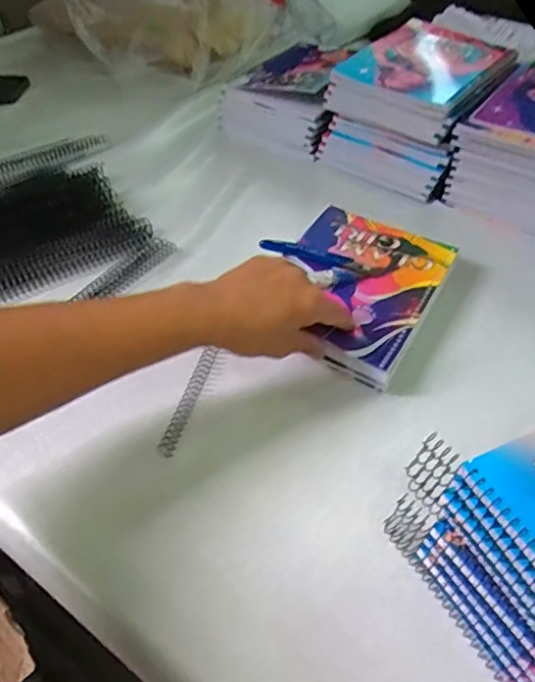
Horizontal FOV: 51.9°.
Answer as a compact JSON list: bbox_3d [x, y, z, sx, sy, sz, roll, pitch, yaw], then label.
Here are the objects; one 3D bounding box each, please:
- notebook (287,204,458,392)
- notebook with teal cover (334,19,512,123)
[{"bbox_3d":[0.083,-0.056,0.522,0.141,0.031,0.192,25,51,19],"label":"notebook"},{"bbox_3d":[0.195,-0.332,0.653,0.156,0.016,0.184,29,54,24],"label":"notebook with teal cover"}]

